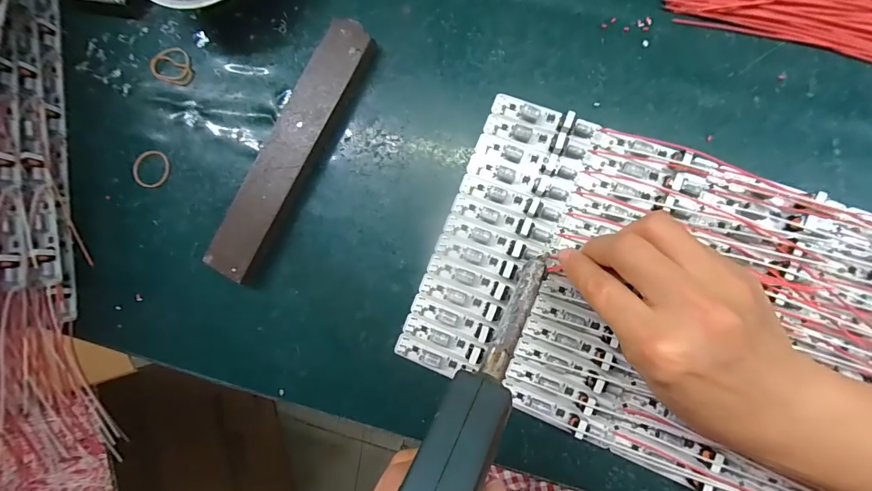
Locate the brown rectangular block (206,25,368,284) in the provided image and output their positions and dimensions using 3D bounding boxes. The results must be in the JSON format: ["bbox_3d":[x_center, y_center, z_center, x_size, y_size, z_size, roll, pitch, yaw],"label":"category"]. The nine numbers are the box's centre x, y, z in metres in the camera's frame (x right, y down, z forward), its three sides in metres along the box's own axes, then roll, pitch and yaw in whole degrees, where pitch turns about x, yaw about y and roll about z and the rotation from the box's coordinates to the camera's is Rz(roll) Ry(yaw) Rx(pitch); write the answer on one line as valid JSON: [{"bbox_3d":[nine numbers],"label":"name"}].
[{"bbox_3d":[-0.104,-0.068,0.281,0.038,0.017,0.193,29,90,9],"label":"brown rectangular block"}]

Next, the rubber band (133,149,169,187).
[{"bbox_3d":[-0.220,-0.059,0.300,0.031,0.004,0.029,1,86,8],"label":"rubber band"}]

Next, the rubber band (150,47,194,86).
[{"bbox_3d":[-0.205,-0.141,0.307,0.036,0.004,0.028,32,90,9],"label":"rubber band"}]

